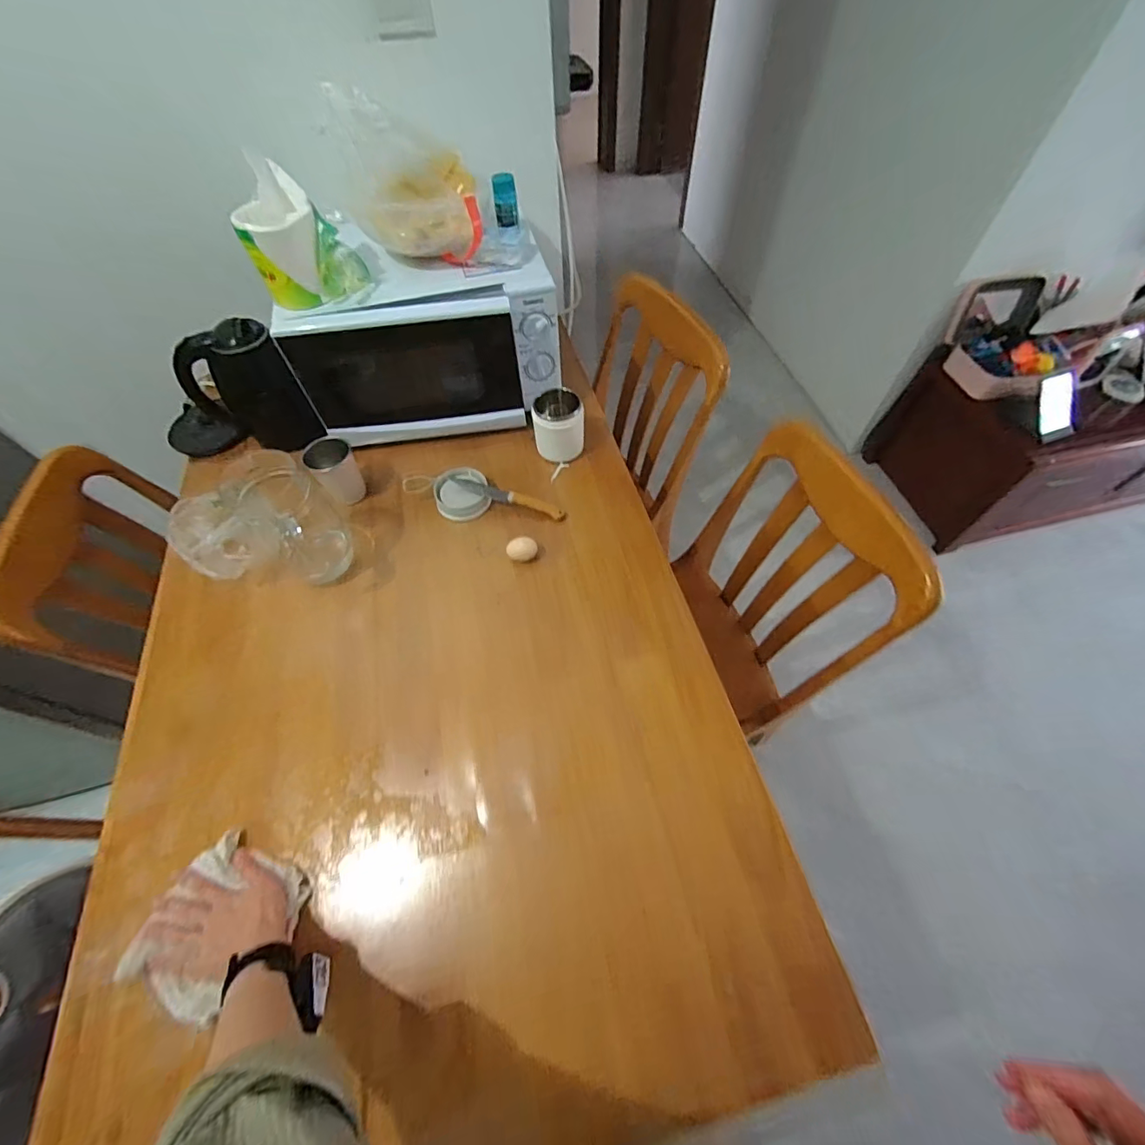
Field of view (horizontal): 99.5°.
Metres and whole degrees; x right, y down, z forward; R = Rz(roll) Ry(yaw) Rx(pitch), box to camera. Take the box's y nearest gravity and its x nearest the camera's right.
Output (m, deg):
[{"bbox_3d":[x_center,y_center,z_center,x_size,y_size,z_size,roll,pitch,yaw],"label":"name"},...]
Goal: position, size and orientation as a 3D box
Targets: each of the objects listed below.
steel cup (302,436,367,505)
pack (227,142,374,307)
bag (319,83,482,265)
[{"bbox_3d":[-0.407,-0.174,0.846,0.076,0.106,0.063,-32,64,-15],"label":"steel cup"},{"bbox_3d":[-0.413,-0.501,0.727,0.150,0.136,0.127,-27,61,-14],"label":"pack"},{"bbox_3d":[-0.245,-0.597,0.743,0.181,0.175,0.153,-9,58,-3],"label":"bag"}]

